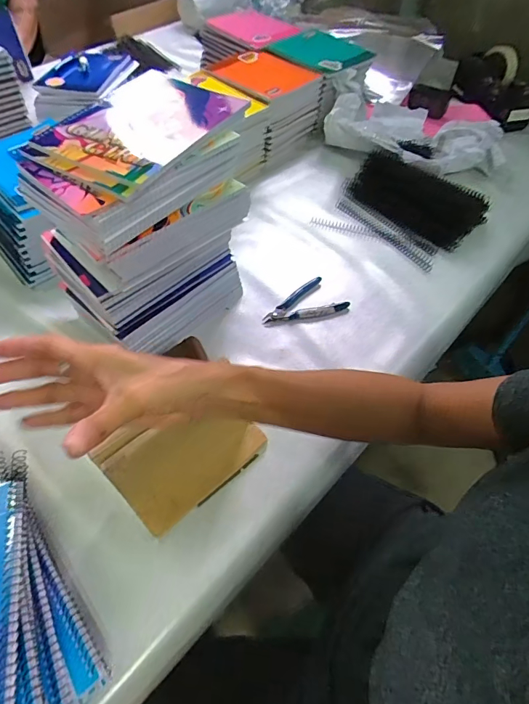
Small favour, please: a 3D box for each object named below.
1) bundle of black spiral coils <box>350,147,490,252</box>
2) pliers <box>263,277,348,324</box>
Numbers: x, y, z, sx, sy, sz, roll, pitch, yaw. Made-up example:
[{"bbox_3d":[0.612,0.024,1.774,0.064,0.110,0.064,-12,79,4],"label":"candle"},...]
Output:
[{"bbox_3d":[0.272,-0.281,0.756,0.122,0.054,0.231,-37,61,-25],"label":"bundle of black spiral coils"},{"bbox_3d":[0.056,-0.066,0.618,0.117,0.010,0.073,-30,58,-22],"label":"pliers"}]

